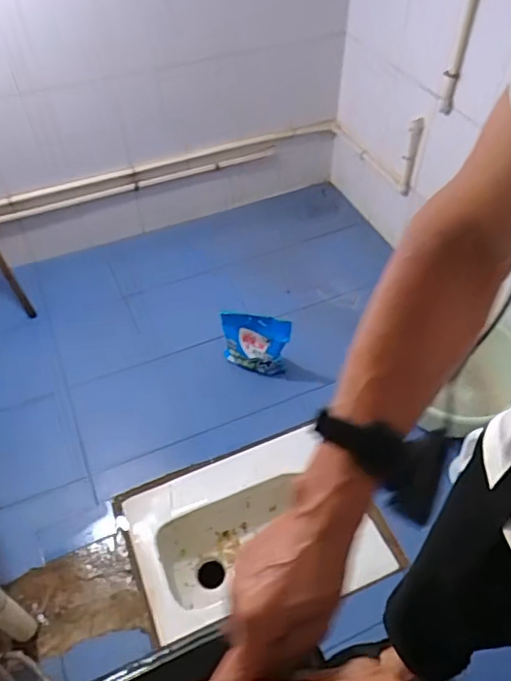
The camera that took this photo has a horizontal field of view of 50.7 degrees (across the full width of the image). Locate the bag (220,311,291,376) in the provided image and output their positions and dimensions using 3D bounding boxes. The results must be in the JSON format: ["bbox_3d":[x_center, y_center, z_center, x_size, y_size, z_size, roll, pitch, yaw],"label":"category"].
[{"bbox_3d":[-0.002,0.017,1.516,0.193,0.227,0.050,15,51,13],"label":"bag"}]

